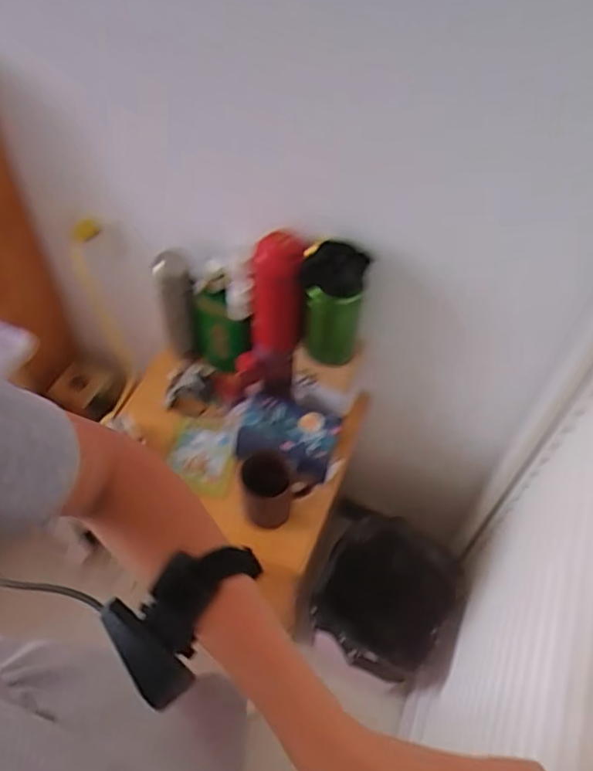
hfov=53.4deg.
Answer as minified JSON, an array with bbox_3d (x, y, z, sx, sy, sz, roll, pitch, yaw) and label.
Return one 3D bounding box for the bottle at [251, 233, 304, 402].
[{"bbox_3d":[-0.030,-0.109,0.962,0.075,0.275,0.093,-9,53,-11],"label":"bottle"}]

